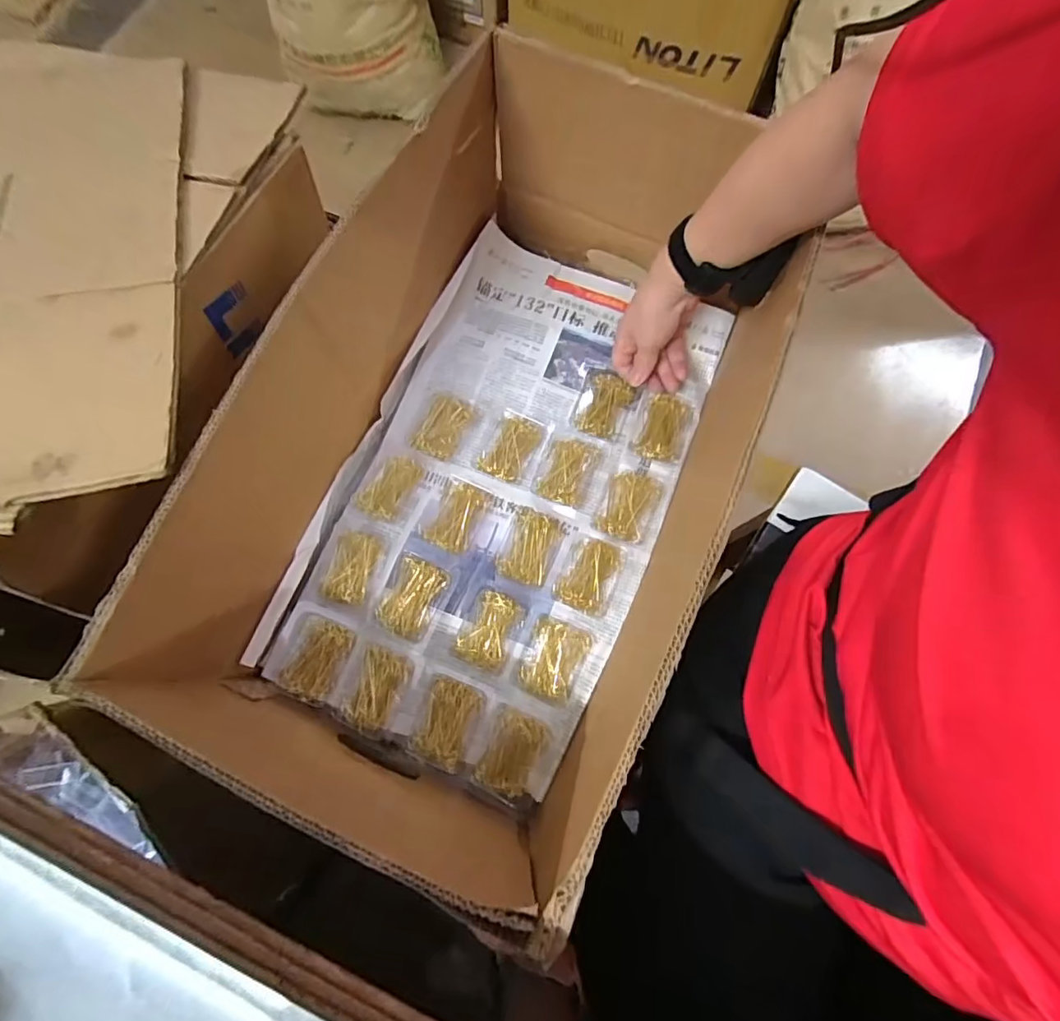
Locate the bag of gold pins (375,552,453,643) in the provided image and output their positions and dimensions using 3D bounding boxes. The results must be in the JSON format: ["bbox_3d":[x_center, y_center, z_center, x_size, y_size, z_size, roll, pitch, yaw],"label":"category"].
[{"bbox_3d":[-0.117,0.083,0.512,0.054,0.016,0.077,25,76,6],"label":"bag of gold pins"}]

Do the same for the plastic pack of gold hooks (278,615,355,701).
[{"bbox_3d":[-0.204,0.141,0.506,0.045,0.018,0.073,23,76,6],"label":"plastic pack of gold hooks"}]

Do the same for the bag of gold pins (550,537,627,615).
[{"bbox_3d":[0.060,0.063,0.528,0.055,0.025,0.075,22,76,5],"label":"bag of gold pins"}]

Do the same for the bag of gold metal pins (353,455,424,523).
[{"bbox_3d":[-0.149,-0.026,0.552,0.044,0.013,0.075,32,77,8],"label":"bag of gold metal pins"}]

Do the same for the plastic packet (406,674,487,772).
[{"bbox_3d":[-0.079,0.198,0.495,0.049,0.028,0.079,23,76,6],"label":"plastic packet"}]

